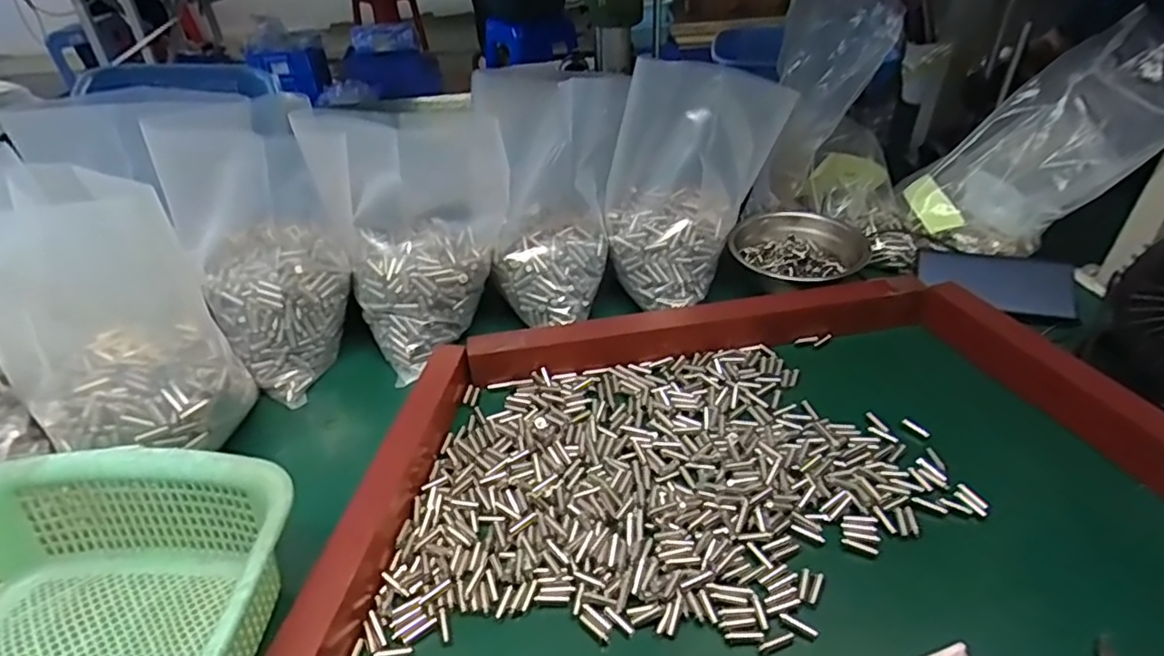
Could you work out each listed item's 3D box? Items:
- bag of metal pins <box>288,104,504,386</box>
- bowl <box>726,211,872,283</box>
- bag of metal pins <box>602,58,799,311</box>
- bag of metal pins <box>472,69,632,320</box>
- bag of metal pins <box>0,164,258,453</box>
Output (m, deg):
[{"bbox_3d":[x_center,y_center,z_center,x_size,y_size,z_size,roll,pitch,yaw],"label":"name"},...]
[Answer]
[{"bbox_3d":[-0.139,-0.090,0.550,0.132,0.196,0.102,-25,43,-27],"label":"bag of metal pins"},{"bbox_3d":[0.209,-0.076,0.623,0.114,0.035,0.104,-1,38,1],"label":"bowl"},{"bbox_3d":[0.108,-0.144,0.588,0.089,0.204,0.170,28,47,33],"label":"bag of metal pins"},{"bbox_3d":[-0.024,-0.116,0.552,0.113,0.195,0.099,-2,38,0],"label":"bag of metal pins"},{"bbox_3d":[-0.325,-0.003,0.433,0.122,0.178,0.124,-30,46,-31],"label":"bag of metal pins"}]

